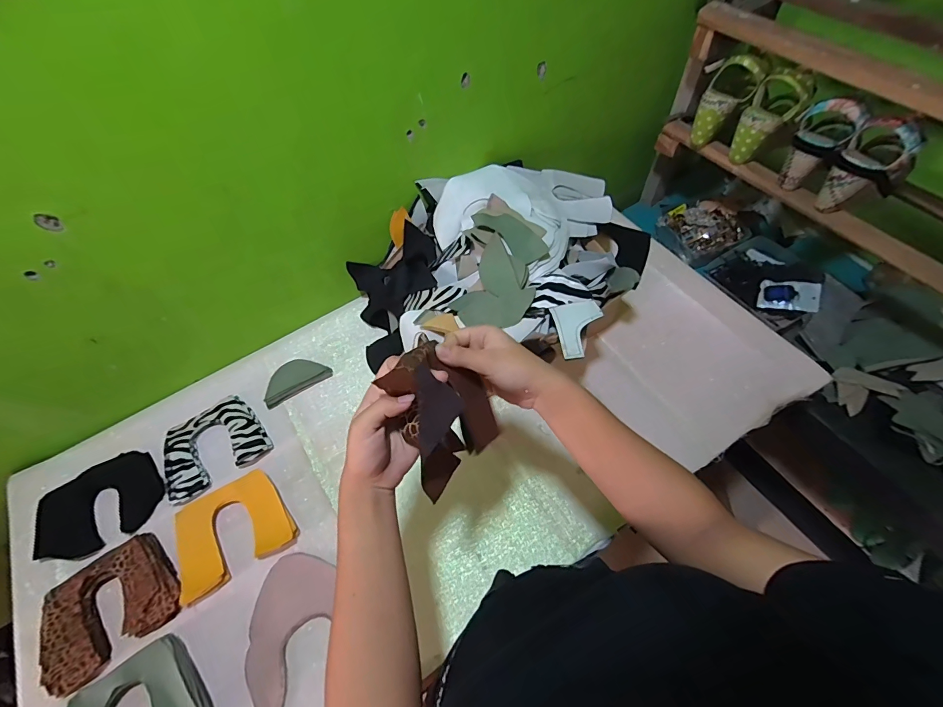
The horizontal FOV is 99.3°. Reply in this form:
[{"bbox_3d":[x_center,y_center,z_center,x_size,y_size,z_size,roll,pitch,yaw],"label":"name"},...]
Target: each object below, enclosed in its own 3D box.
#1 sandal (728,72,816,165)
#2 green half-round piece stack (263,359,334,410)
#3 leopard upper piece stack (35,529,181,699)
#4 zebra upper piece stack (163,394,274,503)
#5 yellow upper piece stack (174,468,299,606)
[{"bbox_3d":[0.525,-0.413,0.709,0.081,0.137,0.083,32,66,20],"label":"sandal"},{"bbox_3d":[-0.311,0.043,0.706,0.114,0.016,0.063,-29,62,-13],"label":"green half-round piece stack"},{"bbox_3d":[-0.486,0.336,0.534,0.156,0.026,0.131,-38,64,-18],"label":"leopard upper piece stack"},{"bbox_3d":[-0.418,0.144,0.646,0.149,0.021,0.130,-31,62,-14],"label":"zebra upper piece stack"},{"bbox_3d":[-0.343,0.252,0.575,0.151,0.029,0.127,-28,62,-13],"label":"yellow upper piece stack"}]

